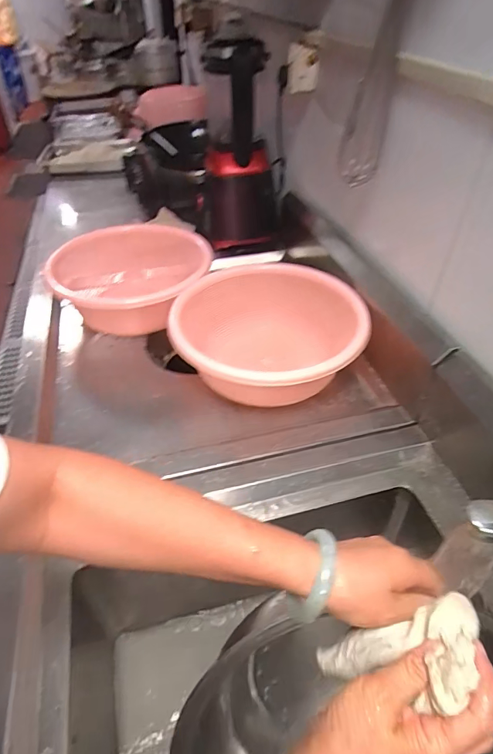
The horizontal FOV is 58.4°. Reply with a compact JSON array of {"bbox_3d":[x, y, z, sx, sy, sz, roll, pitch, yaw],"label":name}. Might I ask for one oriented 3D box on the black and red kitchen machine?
[{"bbox_3d":[-0.012,-0.565,1.124,0.188,0.448,0.184,-5,42,-6],"label":"black and red kitchen machine"}]

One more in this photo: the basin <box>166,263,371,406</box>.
[{"bbox_3d":[0.050,-0.078,0.841,0.332,0.131,0.343,1,42,0],"label":"basin"}]

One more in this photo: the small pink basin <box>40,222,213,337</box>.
[{"bbox_3d":[-0.268,-0.202,0.991,0.362,0.138,0.341,1,42,0],"label":"small pink basin"}]

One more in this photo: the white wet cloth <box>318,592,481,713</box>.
[{"bbox_3d":[0.113,0.219,0.350,0.030,0.152,0.071,36,45,-7],"label":"white wet cloth"}]

